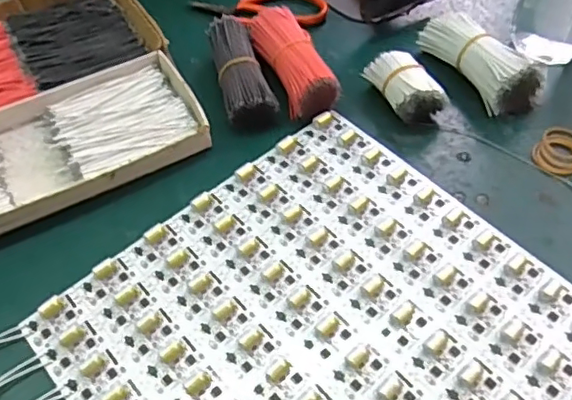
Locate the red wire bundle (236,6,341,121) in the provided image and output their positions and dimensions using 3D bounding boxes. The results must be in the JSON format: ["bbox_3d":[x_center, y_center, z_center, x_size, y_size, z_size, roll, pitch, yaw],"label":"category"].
[{"bbox_3d":[0.004,-0.098,0.416,0.036,0.031,0.091,-21,56,-12],"label":"red wire bundle"}]

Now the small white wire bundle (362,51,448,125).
[{"bbox_3d":[0.080,-0.076,0.399,0.027,0.028,0.059,-26,57,-16],"label":"small white wire bundle"}]

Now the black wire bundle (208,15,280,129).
[{"bbox_3d":[-0.032,-0.090,0.416,0.033,0.031,0.089,-13,54,-6],"label":"black wire bundle"}]

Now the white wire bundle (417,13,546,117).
[{"bbox_3d":[0.135,-0.100,0.408,0.034,0.034,0.092,-32,59,-19],"label":"white wire bundle"}]

